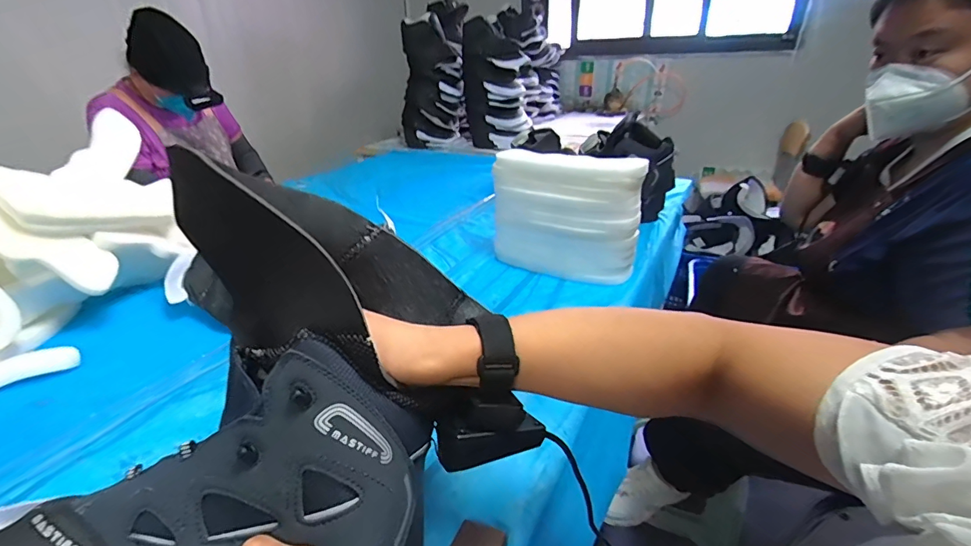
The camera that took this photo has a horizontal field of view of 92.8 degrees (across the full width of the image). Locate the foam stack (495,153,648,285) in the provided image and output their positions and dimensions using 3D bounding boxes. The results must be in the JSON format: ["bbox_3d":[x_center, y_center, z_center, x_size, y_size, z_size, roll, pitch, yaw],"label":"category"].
[{"bbox_3d":[0.140,-0.099,0.842,0.260,0.229,0.086,17,31,30],"label":"foam stack"}]

